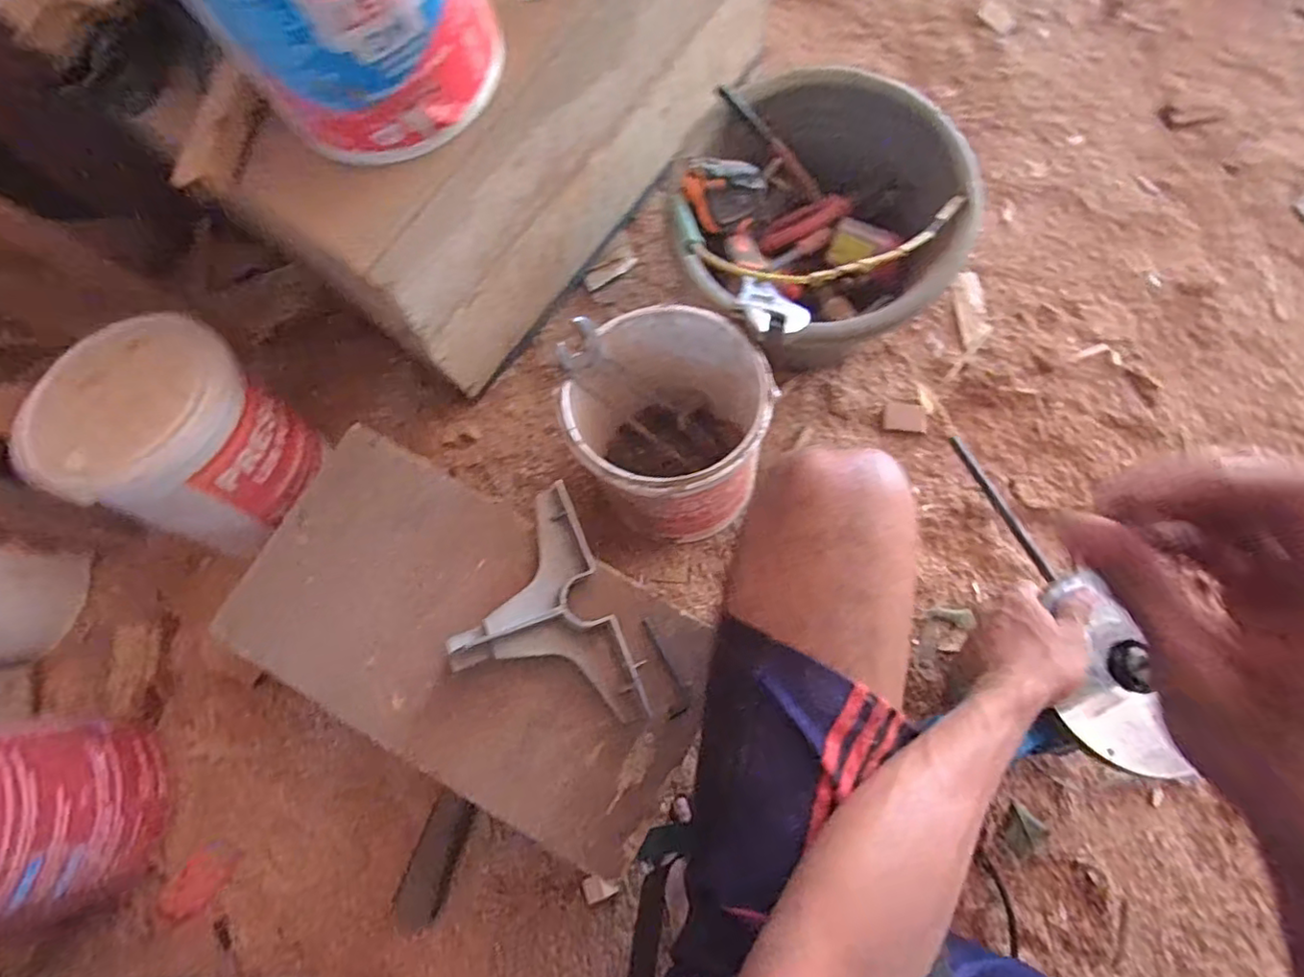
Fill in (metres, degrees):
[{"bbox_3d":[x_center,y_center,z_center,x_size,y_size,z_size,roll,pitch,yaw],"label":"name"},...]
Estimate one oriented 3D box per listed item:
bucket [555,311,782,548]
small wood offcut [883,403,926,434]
[{"bbox_3d":[0.014,-0.062,0.617,0.171,0.202,0.176,0,78,1],"label":"bucket"},{"bbox_3d":[0.289,-0.082,0.700,0.044,0.008,0.034,7,78,2],"label":"small wood offcut"}]

